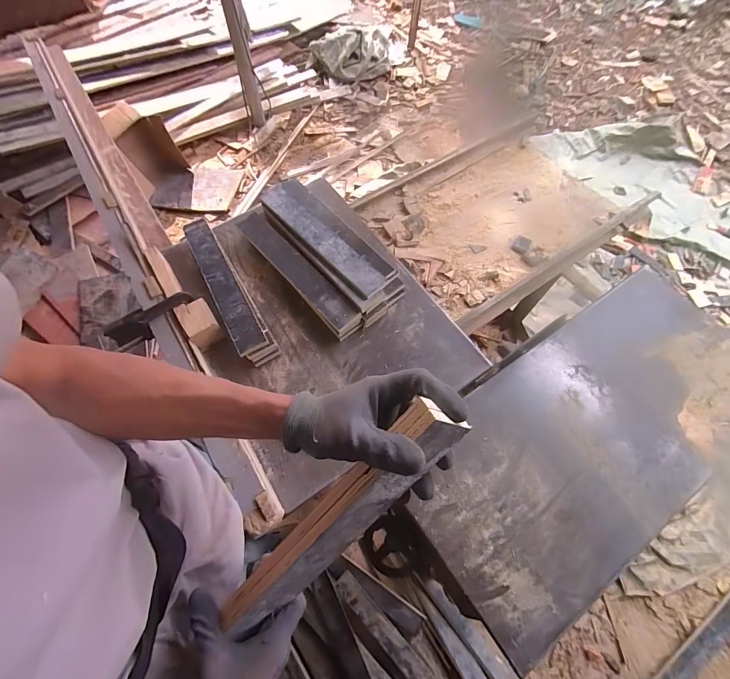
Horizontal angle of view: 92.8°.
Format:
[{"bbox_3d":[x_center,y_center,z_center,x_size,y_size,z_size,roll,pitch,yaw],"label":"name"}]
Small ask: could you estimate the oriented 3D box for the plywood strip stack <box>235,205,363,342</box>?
[{"bbox_3d":[-0.171,-0.168,0.840,0.072,0.050,0.415,-37,70,-19],"label":"plywood strip stack"}]

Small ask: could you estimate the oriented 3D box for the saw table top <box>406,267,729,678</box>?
[{"bbox_3d":[0.461,0.173,0.697,0.786,0.020,0.381,-30,67,-14],"label":"saw table top"}]

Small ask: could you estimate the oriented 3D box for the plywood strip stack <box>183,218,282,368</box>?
[{"bbox_3d":[-0.318,-0.121,0.808,0.078,0.047,0.420,-28,66,-13],"label":"plywood strip stack"}]

